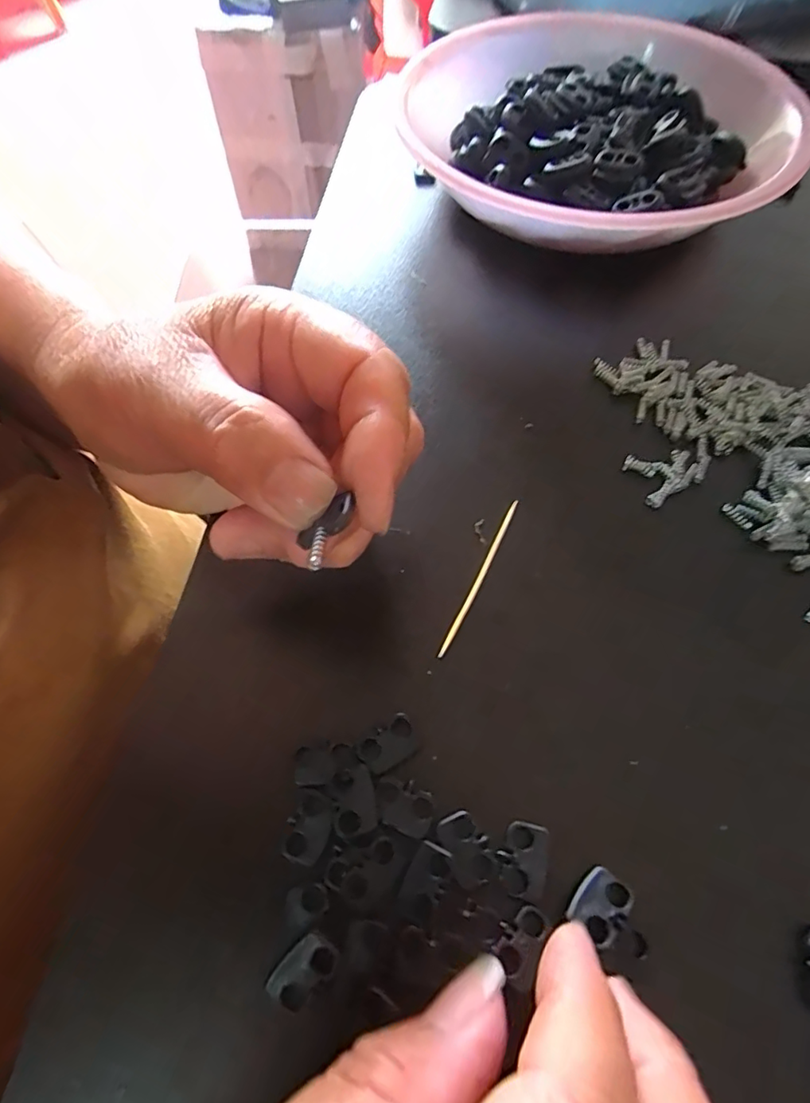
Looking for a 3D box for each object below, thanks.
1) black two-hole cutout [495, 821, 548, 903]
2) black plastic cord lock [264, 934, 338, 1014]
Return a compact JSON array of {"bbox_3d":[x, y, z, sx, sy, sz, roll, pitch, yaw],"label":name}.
[{"bbox_3d":[0.030,0.079,0.144,0.012,0.004,0.017,11,62,9],"label":"black two-hole cutout"},{"bbox_3d":[-0.024,0.100,0.132,0.010,0.005,0.016,40,70,22],"label":"black plastic cord lock"}]

